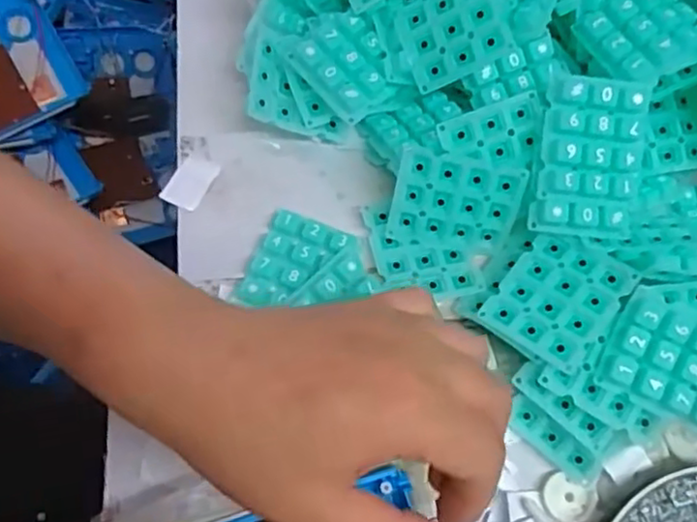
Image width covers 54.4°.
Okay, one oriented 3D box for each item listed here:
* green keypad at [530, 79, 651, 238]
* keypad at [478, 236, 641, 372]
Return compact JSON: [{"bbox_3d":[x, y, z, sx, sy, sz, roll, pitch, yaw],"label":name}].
[{"bbox_3d":[0.115,-0.048,0.317,0.047,0.012,0.073,7,94,-5],"label":"green keypad"},{"bbox_3d":[0.098,0.017,0.318,0.050,0.005,0.057,31,73,29],"label":"keypad"}]

